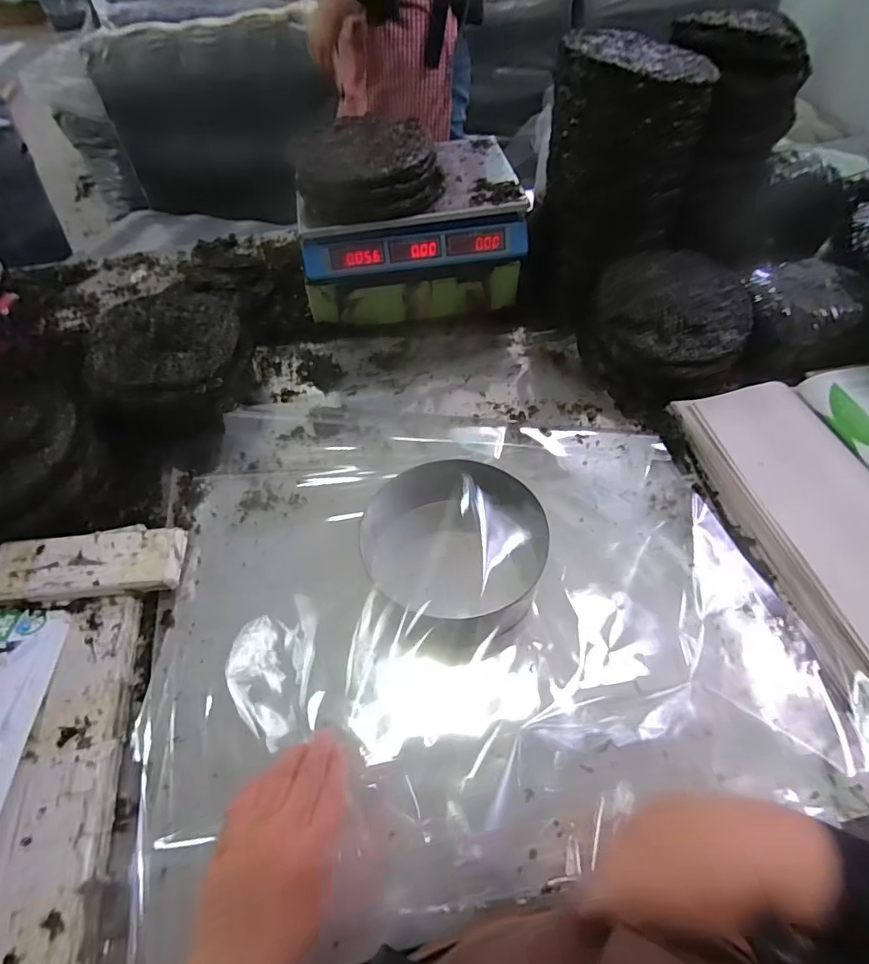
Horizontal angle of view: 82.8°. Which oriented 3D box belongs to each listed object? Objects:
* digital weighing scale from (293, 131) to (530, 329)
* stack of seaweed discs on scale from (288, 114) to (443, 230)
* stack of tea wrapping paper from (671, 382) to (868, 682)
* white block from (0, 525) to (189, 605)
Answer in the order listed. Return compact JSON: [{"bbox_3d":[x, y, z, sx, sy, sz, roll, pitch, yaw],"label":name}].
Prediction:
[{"bbox_3d":[-0.044,-0.400,0.822,0.340,0.184,0.237,-8,55,-3],"label":"digital weighing scale"},{"bbox_3d":[-0.096,-0.459,0.720,0.206,0.058,0.203,-13,55,-6],"label":"stack of seaweed discs on scale"},{"bbox_3d":[0.482,0.085,0.547,0.199,0.038,0.511,-12,55,-5],"label":"stack of tea wrapping paper"},{"bbox_3d":[-0.391,0.089,0.561,0.200,0.028,0.090,-5,57,-10],"label":"white block"}]

